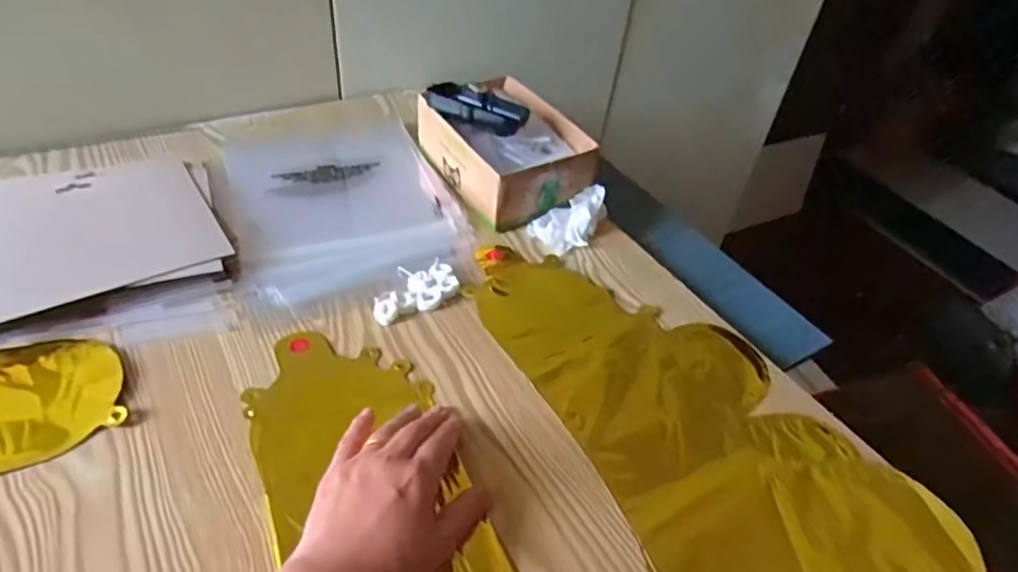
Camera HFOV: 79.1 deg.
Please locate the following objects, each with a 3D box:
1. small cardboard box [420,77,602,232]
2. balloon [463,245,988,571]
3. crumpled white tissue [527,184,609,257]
[{"bbox_3d":[-0.007,-0.153,0.673,0.132,0.080,0.192,-20,49,-27],"label":"small cardboard box"},{"bbox_3d":[0.132,0.097,0.474,0.205,0.010,0.422,-19,48,-26],"label":"balloon"},{"bbox_3d":[0.068,-0.068,0.630,0.084,0.033,0.055,-20,49,-27],"label":"crumpled white tissue"}]

